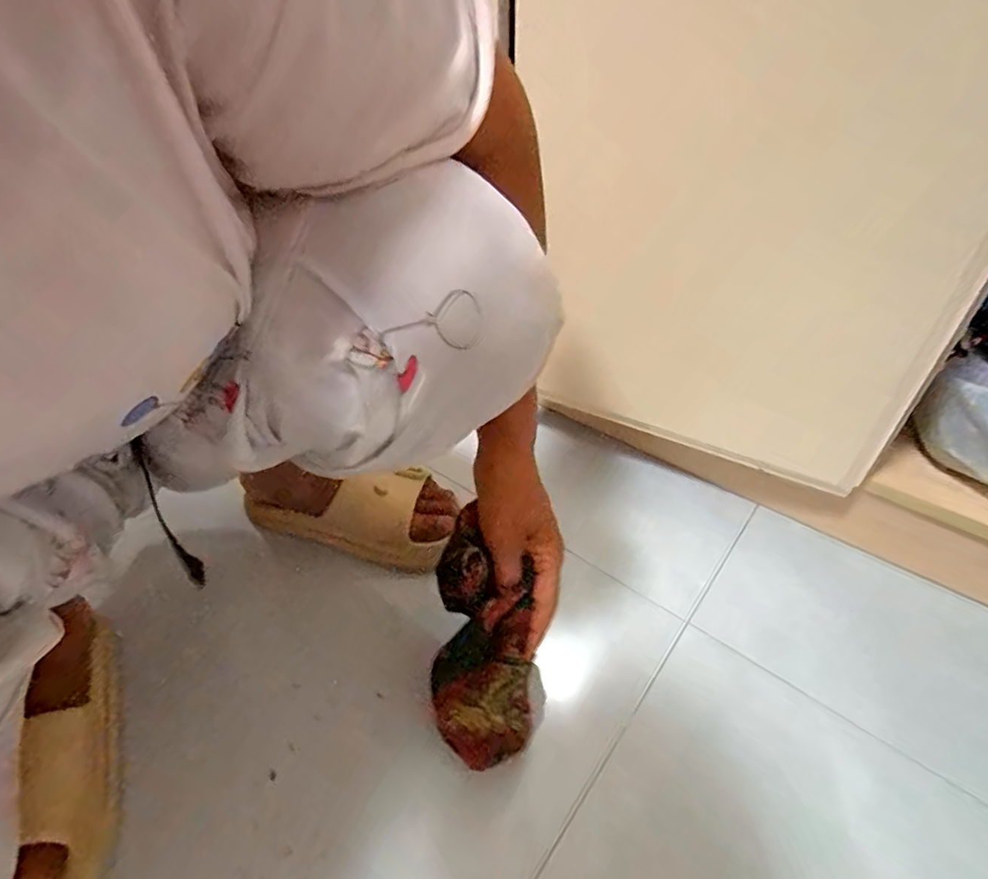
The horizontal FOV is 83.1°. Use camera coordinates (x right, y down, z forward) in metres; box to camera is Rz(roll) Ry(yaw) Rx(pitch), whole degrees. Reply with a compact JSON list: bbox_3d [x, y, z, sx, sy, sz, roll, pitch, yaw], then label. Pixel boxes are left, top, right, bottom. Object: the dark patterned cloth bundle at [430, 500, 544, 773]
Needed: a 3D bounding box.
[{"bbox_3d":[-0.010,0.151,0.425,0.077,0.031,0.182,-5,79,-7],"label":"dark patterned cloth bundle"}]

